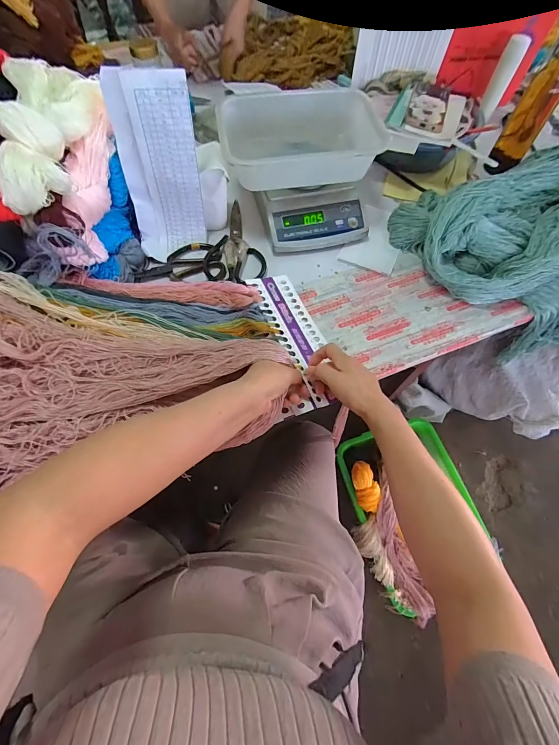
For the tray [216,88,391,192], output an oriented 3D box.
[{"bbox_3d":[0.032,-0.424,0.613,0.270,0.092,0.163,-8,66,-5],"label":"tray"}]

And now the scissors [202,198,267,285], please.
[{"bbox_3d":[-0.074,-0.251,0.629,0.108,0.012,0.191,5,66,0],"label":"scissors"}]

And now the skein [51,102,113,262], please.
[{"bbox_3d":[-0.300,-0.295,0.513,0.052,0.082,0.255,6,88,1],"label":"skein"}]

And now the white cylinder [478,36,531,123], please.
[{"bbox_3d":[0.501,-0.659,0.755,0.045,0.147,0.051,29,68,11],"label":"white cylinder"}]

